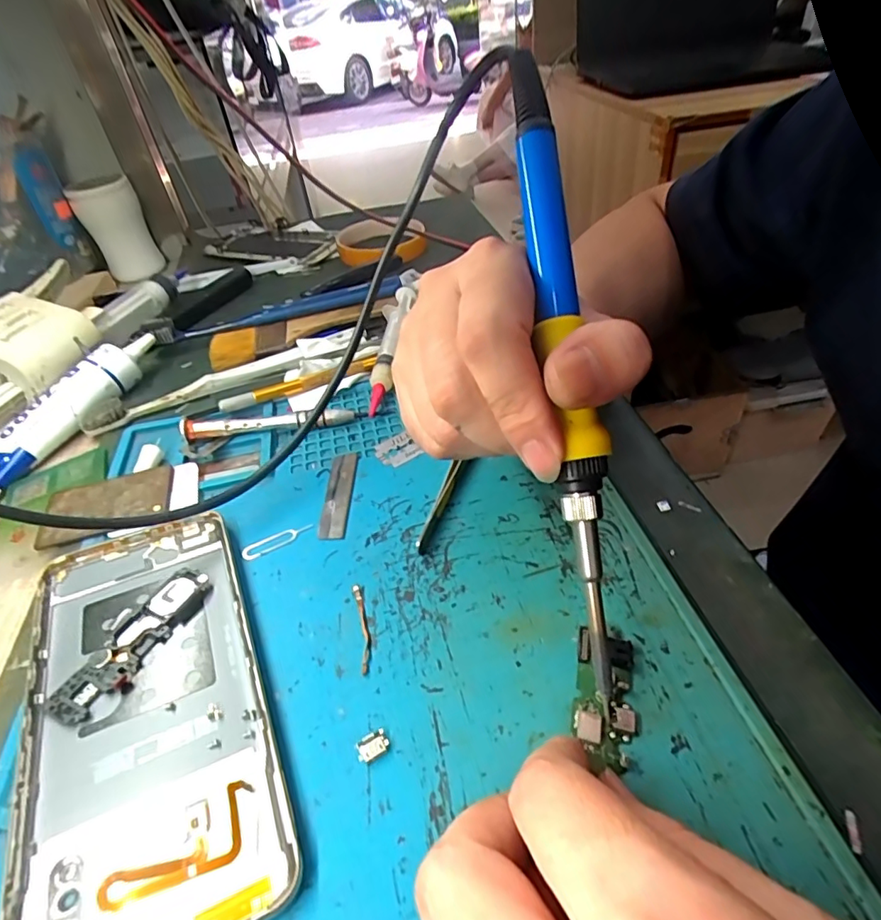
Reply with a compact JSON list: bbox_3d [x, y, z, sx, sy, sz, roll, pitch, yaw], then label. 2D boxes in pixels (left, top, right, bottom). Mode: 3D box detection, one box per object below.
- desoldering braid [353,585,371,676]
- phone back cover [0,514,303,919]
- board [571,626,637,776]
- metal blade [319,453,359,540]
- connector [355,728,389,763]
[{"bbox_3d":[-0.031,0.064,0.207,0.004,0.004,0.038,-12,42,-6],"label":"desoldering braid"},{"bbox_3d":[-0.105,0.083,0.190,0.074,0.013,0.161,-21,44,-15],"label":"phone back cover"},{"bbox_3d":[0.055,0.079,0.178,0.020,0.004,0.043,5,46,13],"label":"board"},{"bbox_3d":[-0.050,0.016,0.262,0.014,0.004,0.057,-5,42,3],"label":"metal blade"},{"bbox_3d":[-0.022,0.094,0.174,0.010,0.004,0.008,-19,43,-13],"label":"connector"}]

